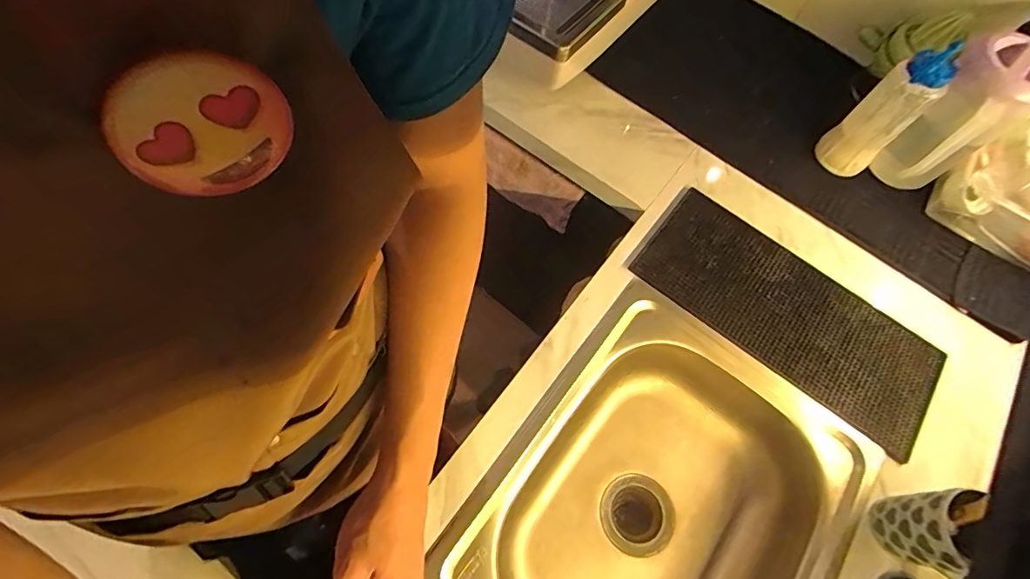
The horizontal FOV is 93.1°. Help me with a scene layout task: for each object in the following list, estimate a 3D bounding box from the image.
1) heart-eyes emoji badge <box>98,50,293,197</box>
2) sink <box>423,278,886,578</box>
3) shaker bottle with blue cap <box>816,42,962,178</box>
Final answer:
[{"bbox_3d":[-0.108,-0.056,0.171,0.054,0.050,0.010,-25,71,-16],"label":"heart-eyes emoji badge"},{"bbox_3d":[0.179,0.302,0.648,0.385,0.148,0.478,35,68,12],"label":"sink"},{"bbox_3d":[0.541,-0.259,0.713,0.079,0.203,0.074,-33,71,-17],"label":"shaker bottle with blue cap"}]

